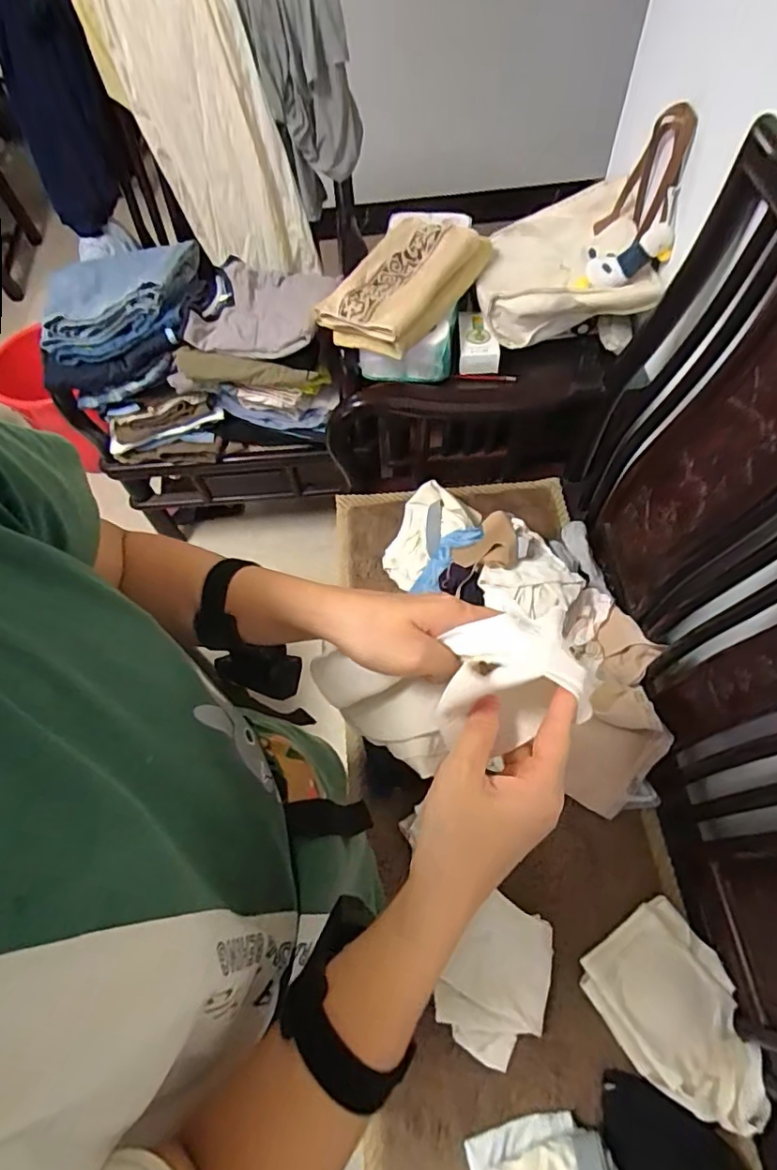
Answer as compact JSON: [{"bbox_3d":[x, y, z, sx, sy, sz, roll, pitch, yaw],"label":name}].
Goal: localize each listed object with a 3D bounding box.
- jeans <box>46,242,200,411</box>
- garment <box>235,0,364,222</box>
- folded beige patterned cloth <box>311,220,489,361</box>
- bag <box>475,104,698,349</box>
[{"bbox_3d":[-0.560,-0.592,1.185,0.305,0.174,0.308,-6,61,1],"label":"jeans"},{"bbox_3d":[-0.179,-1.074,1.238,0.211,0.415,0.116,-16,61,-5],"label":"garment"},{"bbox_3d":[0.041,-0.603,1.092,0.234,0.084,0.370,25,66,17],"label":"folded beige patterned cloth"},{"bbox_3d":[0.352,-0.691,1.072,0.320,0.295,0.365,6,62,7],"label":"bag"}]

